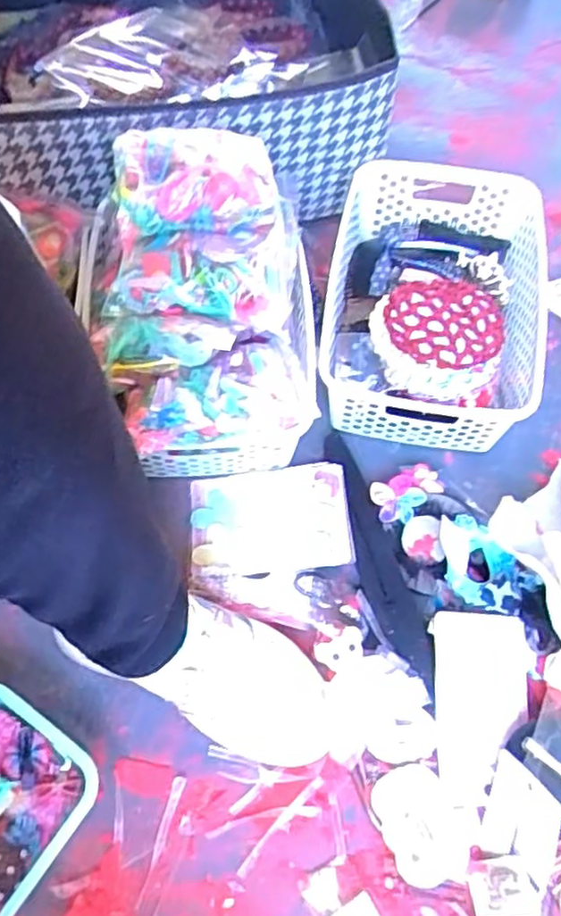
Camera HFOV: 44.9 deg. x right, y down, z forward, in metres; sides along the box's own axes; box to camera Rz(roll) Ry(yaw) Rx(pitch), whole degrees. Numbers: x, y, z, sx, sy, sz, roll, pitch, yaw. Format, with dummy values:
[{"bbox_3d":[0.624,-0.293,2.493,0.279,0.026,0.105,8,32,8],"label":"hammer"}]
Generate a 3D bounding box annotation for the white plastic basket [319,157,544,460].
[{"bbox_3d":[0.151,-0.157,0.646,0.195,0.114,0.285,9,62,4],"label":"white plastic basket"}]

